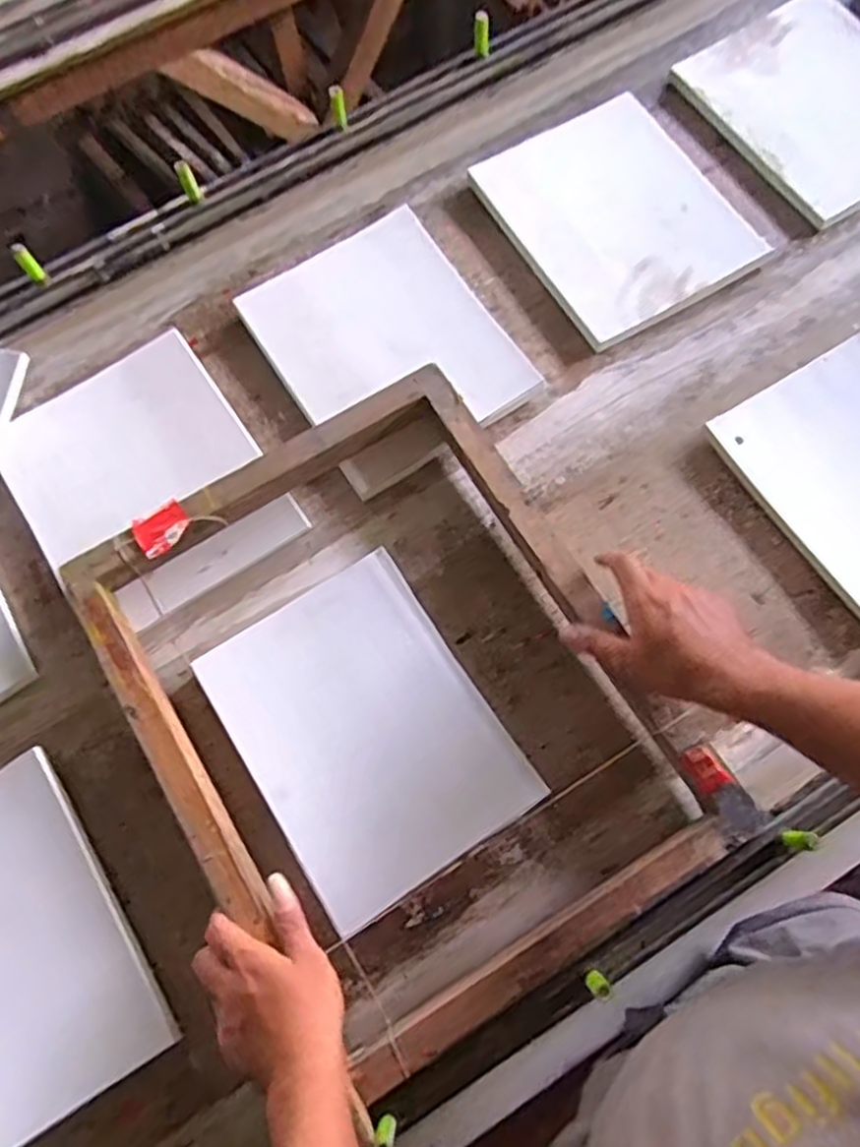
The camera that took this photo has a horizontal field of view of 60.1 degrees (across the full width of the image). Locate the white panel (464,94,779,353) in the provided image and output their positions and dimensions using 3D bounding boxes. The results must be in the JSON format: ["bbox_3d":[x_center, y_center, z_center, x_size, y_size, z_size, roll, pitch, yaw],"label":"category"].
[{"bbox_3d":[0.209,-0.394,0.811,0.221,0.020,0.263,-31,76,-8],"label":"white panel"}]

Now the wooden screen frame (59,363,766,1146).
[{"bbox_3d":[-0.033,0.103,0.638,0.400,0.060,0.506,-34,77,-8],"label":"wooden screen frame"}]

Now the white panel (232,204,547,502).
[{"bbox_3d":[-0.046,-0.242,0.780,0.219,0.019,0.268,-32,76,-8],"label":"white panel"}]

